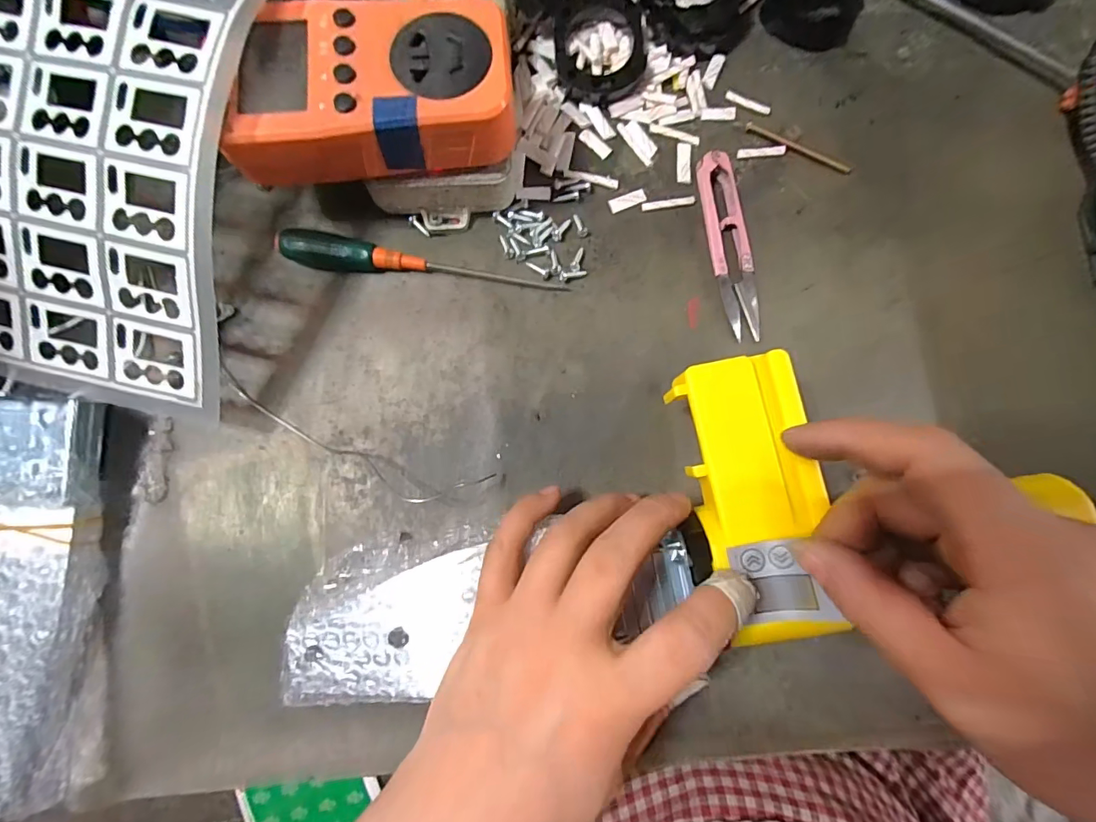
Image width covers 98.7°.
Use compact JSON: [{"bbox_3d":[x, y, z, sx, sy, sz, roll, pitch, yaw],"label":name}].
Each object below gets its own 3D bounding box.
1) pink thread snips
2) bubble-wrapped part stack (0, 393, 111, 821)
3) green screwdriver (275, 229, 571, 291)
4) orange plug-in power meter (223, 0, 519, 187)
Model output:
[{"bbox_3d":[0.098,-0.089,0.253,0.022,0.009,0.102,-7,82,-2],"label":"pink thread snips"},{"bbox_3d":[-0.234,0.083,0.203,0.069,0.031,0.174,-5,82,-2],"label":"bubble-wrapped part stack"},{"bbox_3d":[-0.064,-0.078,0.244,0.143,0.016,0.014,6,81,-1],"label":"green screwdriver"},{"bbox_3d":[-0.076,-0.142,0.208,0.118,0.029,0.062,-7,82,-2],"label":"orange plug-in power meter"}]

